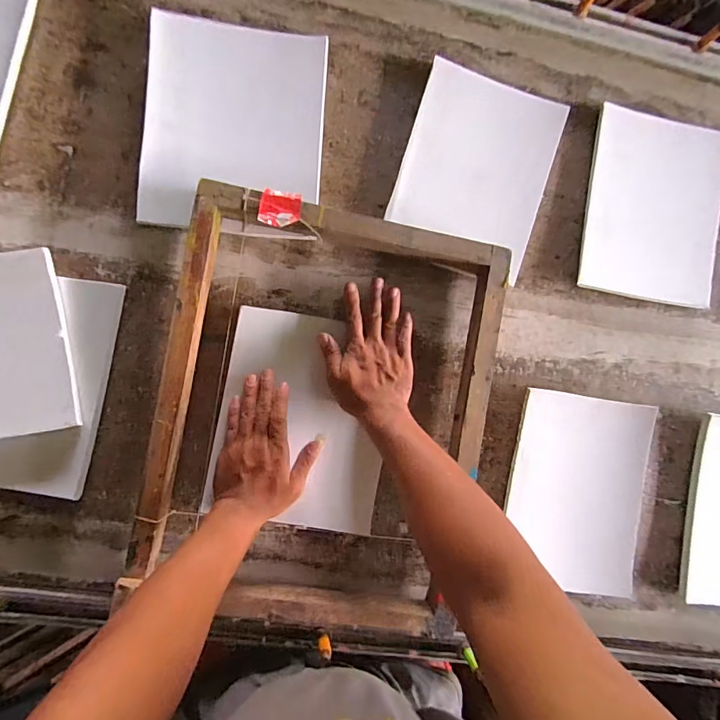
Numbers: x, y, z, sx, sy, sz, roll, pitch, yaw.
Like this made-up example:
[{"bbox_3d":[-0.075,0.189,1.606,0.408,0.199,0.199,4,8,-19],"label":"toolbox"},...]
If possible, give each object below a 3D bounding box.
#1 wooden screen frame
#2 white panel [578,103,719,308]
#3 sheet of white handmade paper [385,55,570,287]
[{"bbox_3d":[-0.030,0.072,0.562,0.432,0.055,0.515,11,87,-7],"label":"wooden screen frame"},{"bbox_3d":[0.443,-0.222,0.642,0.212,0.019,0.260,9,88,-7],"label":"white panel"},{"bbox_3d":[0.163,-0.260,0.612,0.205,0.014,0.259,17,90,-6],"label":"sheet of white handmade paper"}]

